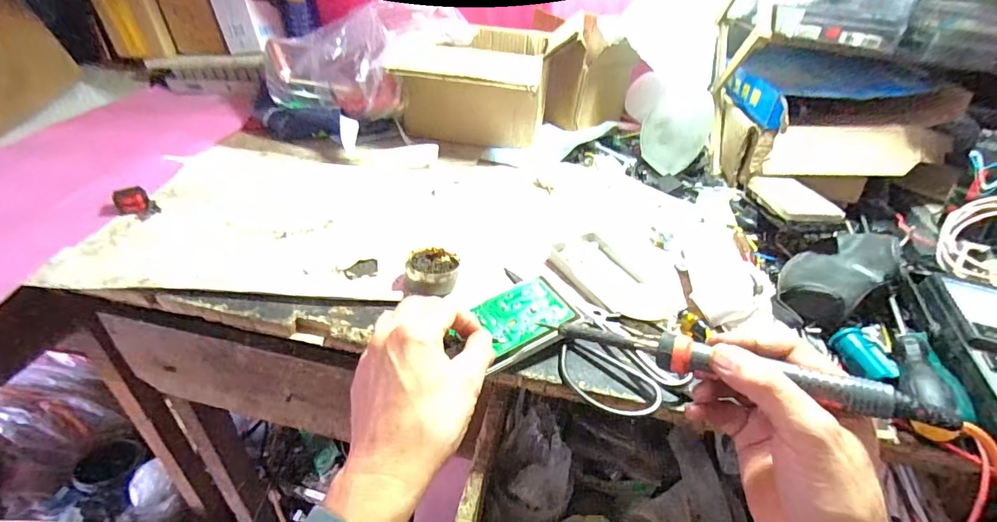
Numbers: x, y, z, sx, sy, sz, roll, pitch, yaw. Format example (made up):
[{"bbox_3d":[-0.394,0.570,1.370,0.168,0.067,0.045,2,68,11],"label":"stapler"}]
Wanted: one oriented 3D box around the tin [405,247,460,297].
[{"bbox_3d":[-0.065,0.008,0.450,0.050,0.024,0.056,2,37,-6],"label":"tin"}]

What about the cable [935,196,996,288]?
[{"bbox_3d":[0.521,-0.019,0.480,0.084,0.098,0.033,11,-10,37],"label":"cable"}]

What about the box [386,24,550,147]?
[{"bbox_3d":[-0.036,-0.259,0.689,0.202,0.150,0.151,10,37,5],"label":"box"}]

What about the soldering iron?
[{"bbox_3d":[0.135,0.064,0.285,0.223,0.018,0.018,9,34,30],"label":"soldering iron"}]

